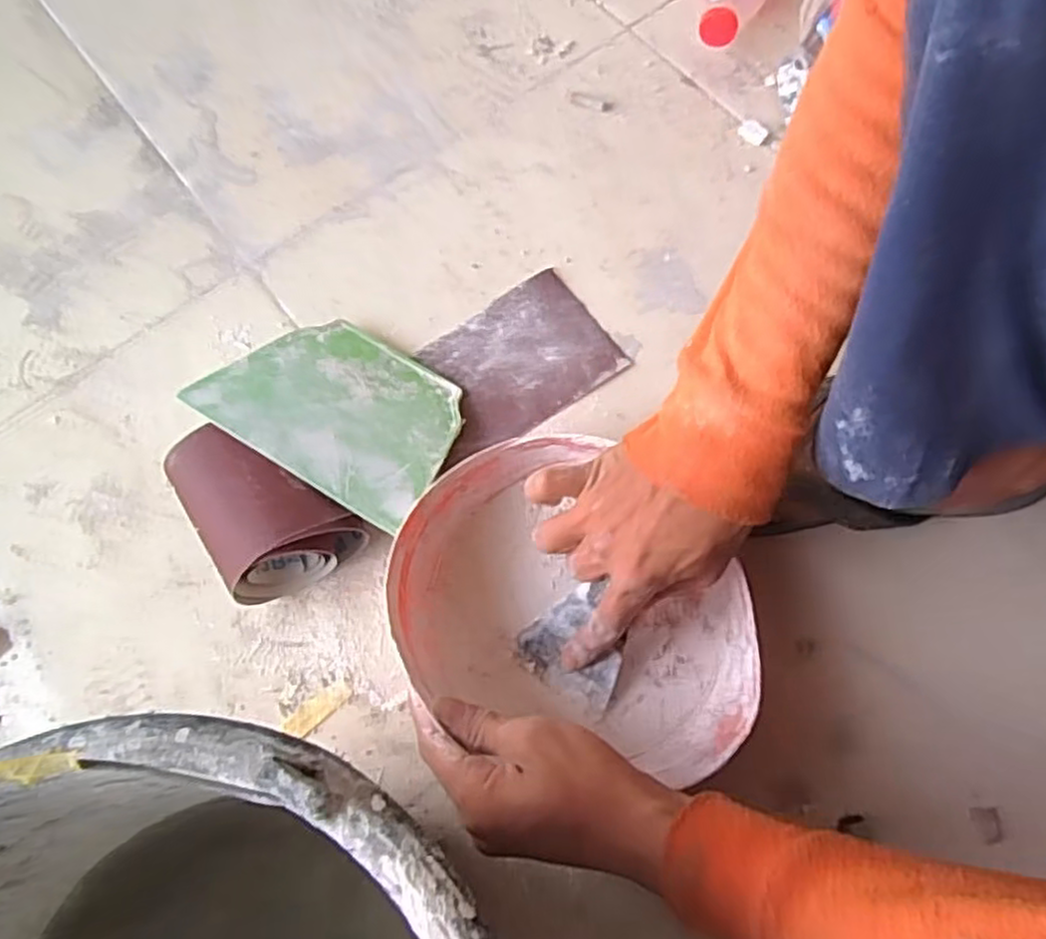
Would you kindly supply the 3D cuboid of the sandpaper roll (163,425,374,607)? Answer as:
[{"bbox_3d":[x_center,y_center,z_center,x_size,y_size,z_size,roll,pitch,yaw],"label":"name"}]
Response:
[{"bbox_3d":[-0.166,0.022,0.475,0.090,0.070,0.111,-30,72,-10],"label":"sandpaper roll"}]

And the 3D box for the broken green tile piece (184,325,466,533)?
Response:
[{"bbox_3d":[-0.120,-0.044,0.498,0.159,0.004,0.128,31,51,8],"label":"broken green tile piece"}]

